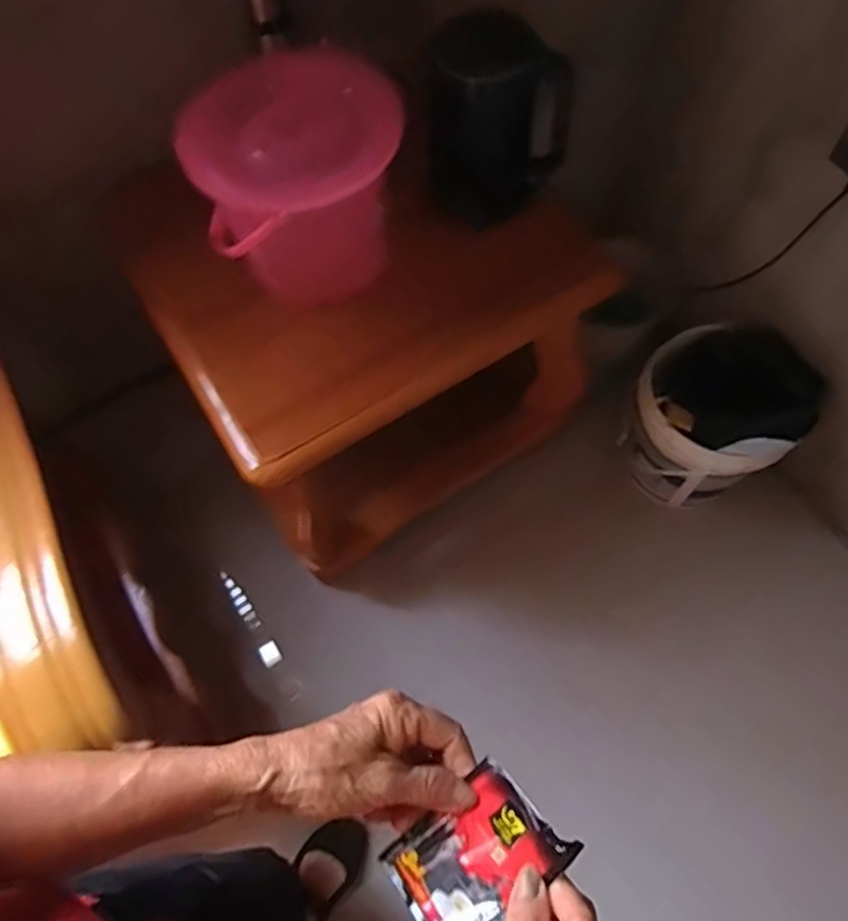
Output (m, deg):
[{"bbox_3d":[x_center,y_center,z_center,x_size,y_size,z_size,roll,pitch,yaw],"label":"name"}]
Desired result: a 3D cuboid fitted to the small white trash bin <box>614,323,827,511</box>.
[{"bbox_3d":[0.496,-0.073,1.202,0.257,0.233,0.251,-1,64,1],"label":"small white trash bin"}]

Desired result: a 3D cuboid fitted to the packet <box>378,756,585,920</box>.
[{"bbox_3d":[0.027,0.215,0.370,0.094,0.016,0.063,-44,60,4],"label":"packet"}]

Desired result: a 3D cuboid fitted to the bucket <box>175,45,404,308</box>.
[{"bbox_3d":[-0.165,-0.350,0.854,0.221,0.179,0.205,-30,67,-12],"label":"bucket"}]

